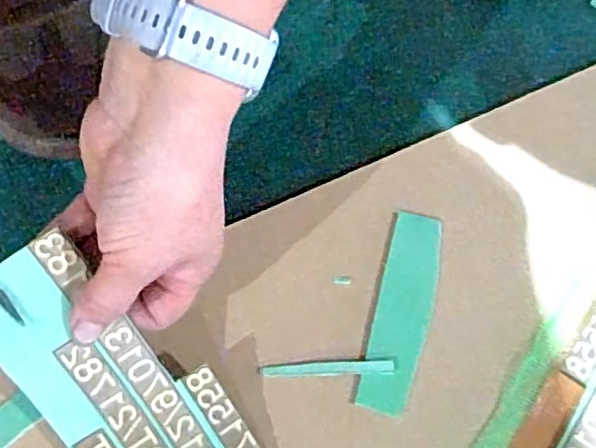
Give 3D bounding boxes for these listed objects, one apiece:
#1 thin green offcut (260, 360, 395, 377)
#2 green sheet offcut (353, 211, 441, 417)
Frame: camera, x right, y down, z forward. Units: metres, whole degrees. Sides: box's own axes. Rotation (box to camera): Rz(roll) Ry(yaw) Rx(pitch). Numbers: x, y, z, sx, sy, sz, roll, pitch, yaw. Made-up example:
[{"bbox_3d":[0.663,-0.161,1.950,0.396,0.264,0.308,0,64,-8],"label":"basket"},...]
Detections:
[{"bbox_3d":[0.015,0.074,0.328,0.067,0.004,0.007,-2,68,0],"label":"thin green offcut"},{"bbox_3d":[0.056,0.045,0.340,0.029,0.004,0.108,14,68,5],"label":"green sheet offcut"}]

